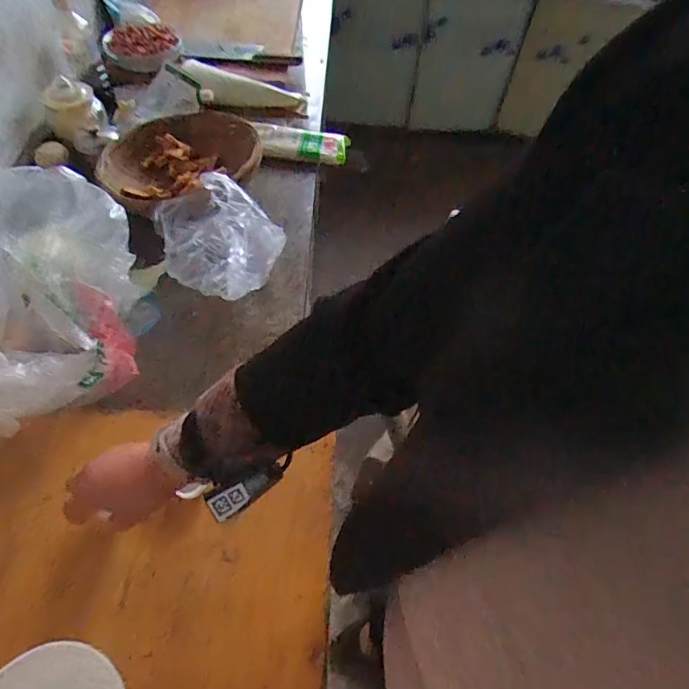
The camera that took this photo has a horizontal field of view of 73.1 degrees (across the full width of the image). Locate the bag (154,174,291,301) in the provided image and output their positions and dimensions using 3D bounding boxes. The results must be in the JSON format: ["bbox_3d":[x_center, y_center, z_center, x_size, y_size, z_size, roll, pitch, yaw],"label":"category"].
[{"bbox_3d":[-0.206,-0.162,0.732,0.199,0.150,0.127,26,64,14],"label":"bag"}]

